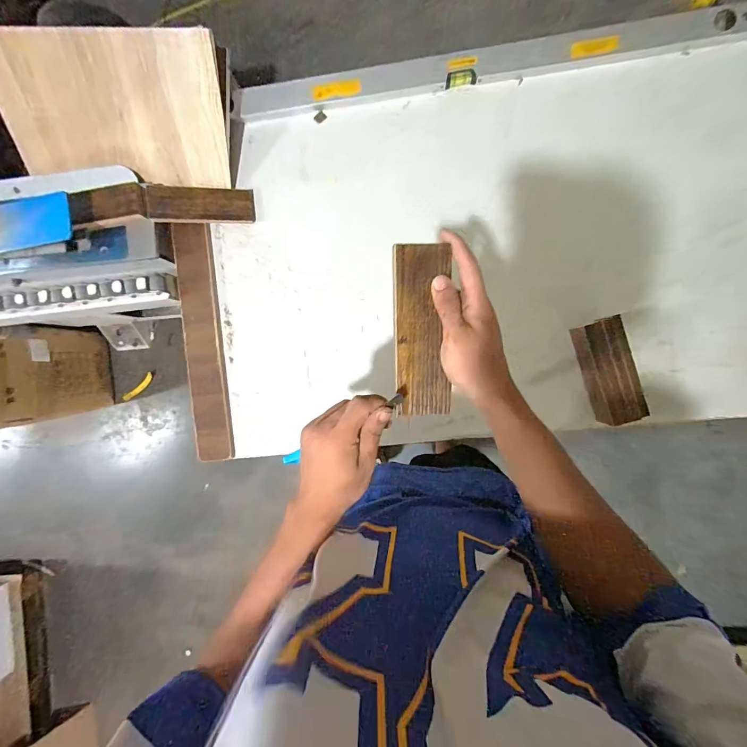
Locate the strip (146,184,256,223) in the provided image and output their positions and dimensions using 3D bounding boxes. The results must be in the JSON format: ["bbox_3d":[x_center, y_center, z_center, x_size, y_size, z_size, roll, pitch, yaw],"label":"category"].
[{"bbox_3d":[-0.318,-0.313,0.704,0.182,0.015,0.063,-5,125,-17],"label":"strip"}]

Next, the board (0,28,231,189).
[{"bbox_3d":[-0.448,-0.446,0.650,0.381,0.020,0.214,-1,128,-2],"label":"board"}]

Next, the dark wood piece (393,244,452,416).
[{"bbox_3d":[0.051,-0.043,0.390,0.057,0.009,0.174,-2,96,5],"label":"dark wood piece"}]

